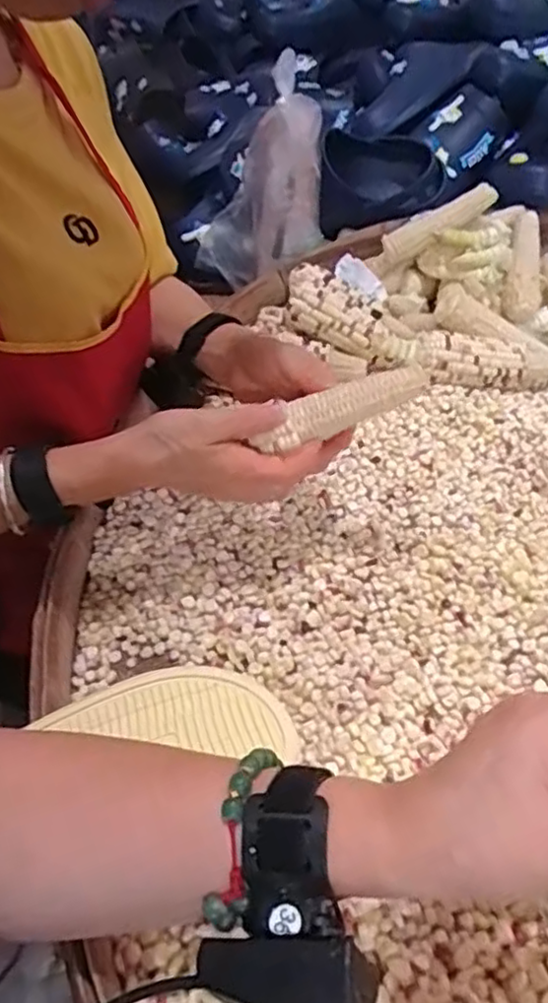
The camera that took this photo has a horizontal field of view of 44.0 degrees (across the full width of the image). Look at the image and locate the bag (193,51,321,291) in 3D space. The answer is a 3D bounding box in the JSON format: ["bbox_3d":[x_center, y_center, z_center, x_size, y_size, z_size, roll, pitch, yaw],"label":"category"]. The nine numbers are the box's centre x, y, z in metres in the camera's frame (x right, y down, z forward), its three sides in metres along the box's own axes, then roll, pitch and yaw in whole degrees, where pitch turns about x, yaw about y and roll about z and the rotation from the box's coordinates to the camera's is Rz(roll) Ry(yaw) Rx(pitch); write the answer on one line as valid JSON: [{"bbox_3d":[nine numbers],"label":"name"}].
[{"bbox_3d":[0.003,-0.378,0.848,0.132,0.285,0.060,43,54,2],"label":"bag"}]

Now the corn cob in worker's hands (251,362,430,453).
[{"bbox_3d":[0.047,-0.066,0.472,0.118,0.024,0.025,-22,46,10],"label":"corn cob in worker's hands"}]

